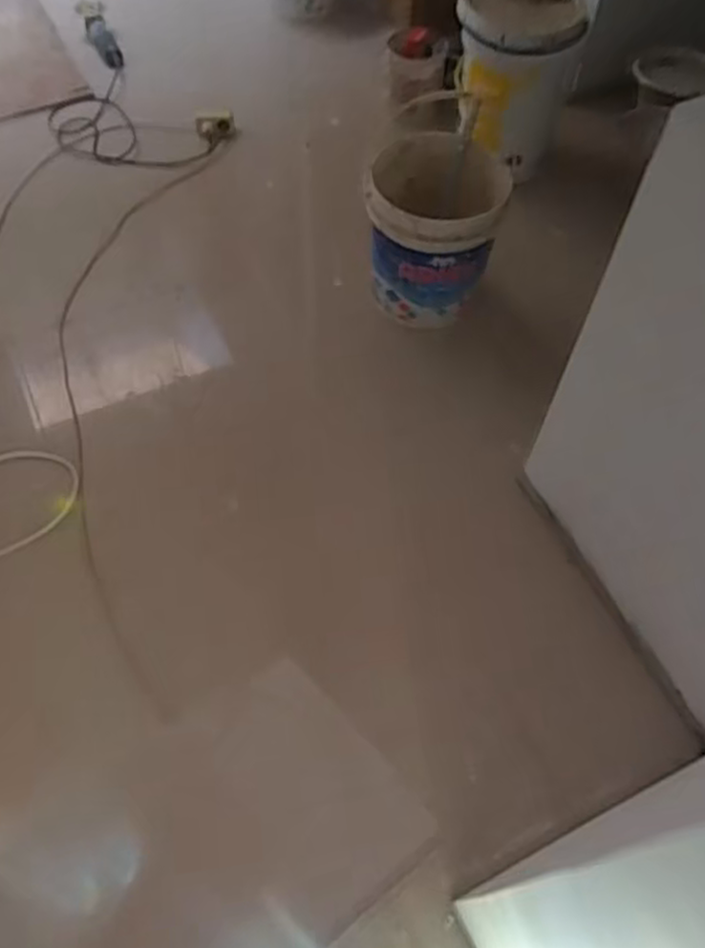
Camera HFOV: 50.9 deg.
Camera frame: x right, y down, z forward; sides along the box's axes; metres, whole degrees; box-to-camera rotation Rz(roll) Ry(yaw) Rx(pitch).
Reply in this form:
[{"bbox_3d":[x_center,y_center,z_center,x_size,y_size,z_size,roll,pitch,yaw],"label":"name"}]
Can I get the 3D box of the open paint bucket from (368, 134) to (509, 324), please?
[{"bbox_3d":[0.166,-0.529,1.643,0.281,0.337,0.267,1,58,-2],"label":"open paint bucket"}]

